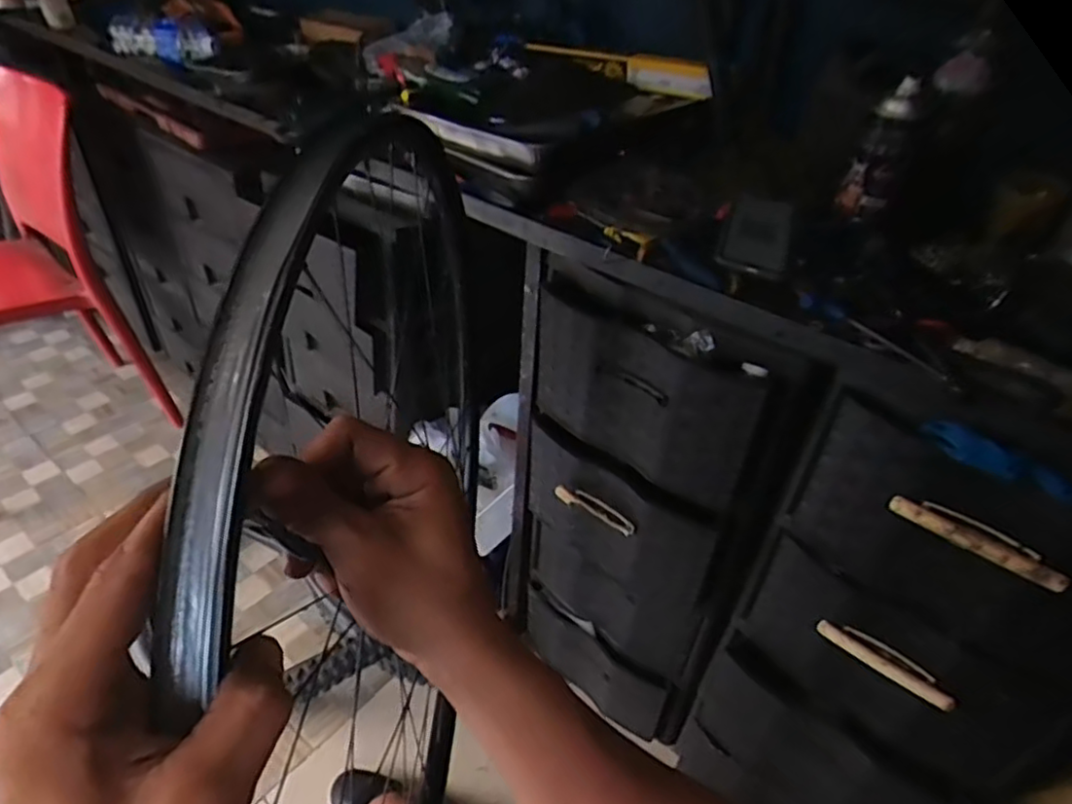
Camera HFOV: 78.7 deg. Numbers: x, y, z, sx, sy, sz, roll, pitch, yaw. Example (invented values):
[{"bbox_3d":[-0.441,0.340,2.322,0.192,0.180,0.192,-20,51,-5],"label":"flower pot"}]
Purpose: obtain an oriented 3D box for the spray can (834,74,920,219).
[{"bbox_3d":[0.389,-0.280,0.735,0.058,0.135,0.047,21,40,19],"label":"spray can"}]

